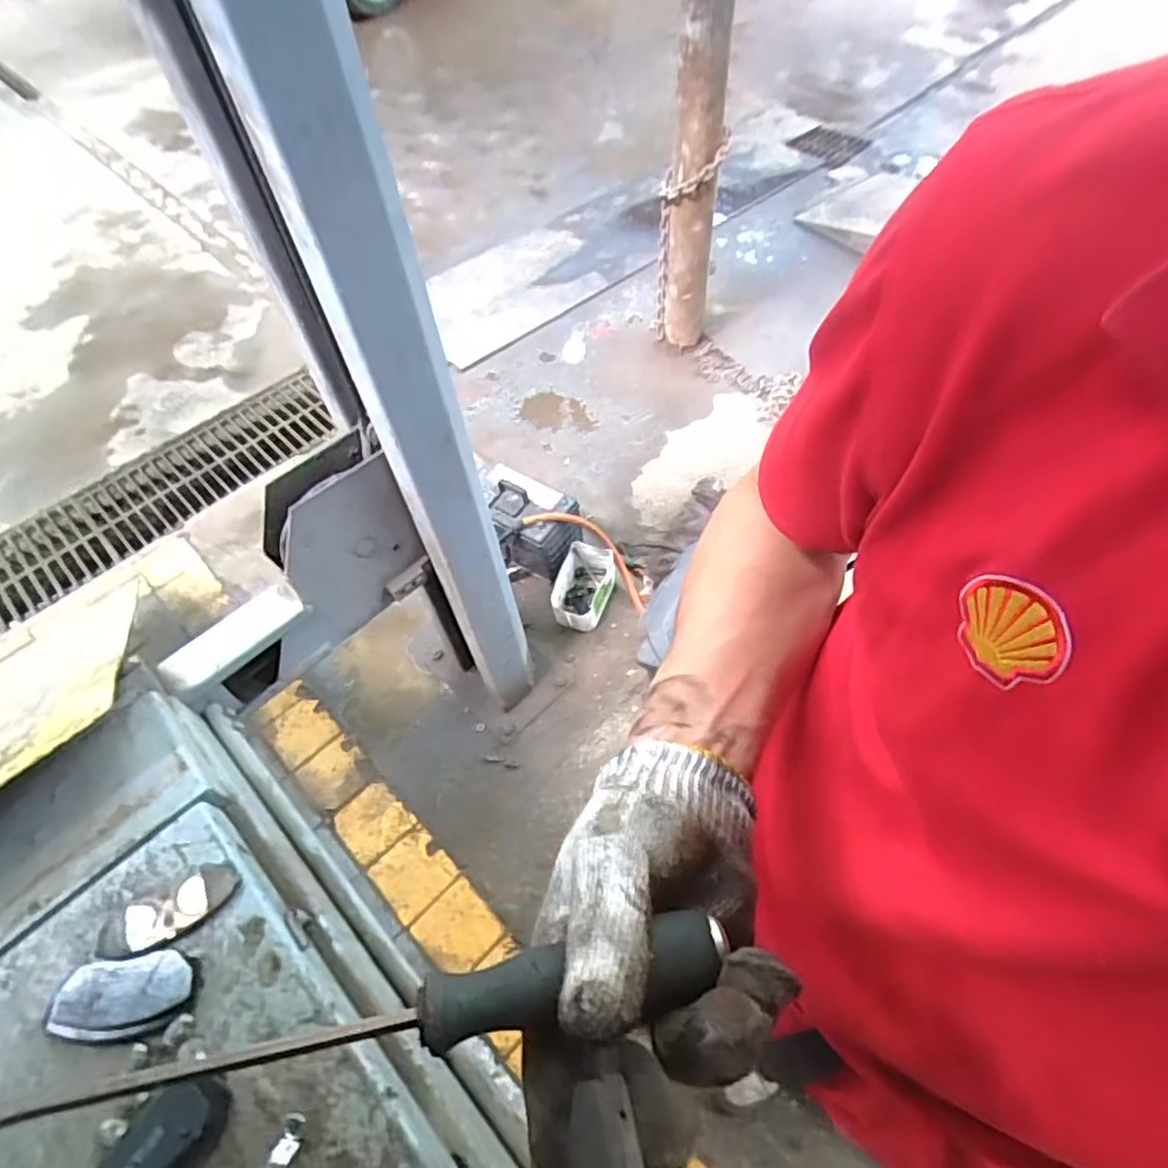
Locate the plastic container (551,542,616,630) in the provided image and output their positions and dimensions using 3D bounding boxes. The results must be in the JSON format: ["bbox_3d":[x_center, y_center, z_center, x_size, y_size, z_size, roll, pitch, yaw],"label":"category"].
[{"bbox_3d":[0.001,-0.002,1.751,0.135,0.101,0.232,13,57,13],"label":"plastic container"}]

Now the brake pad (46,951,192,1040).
[{"bbox_3d":[-0.451,0.406,0.649,0.126,0.029,0.068,-8,55,-1],"label":"brake pad"}]

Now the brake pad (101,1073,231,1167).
[{"bbox_3d":[-0.376,0.500,0.573,0.066,0.035,0.135,24,60,20],"label":"brake pad"}]

